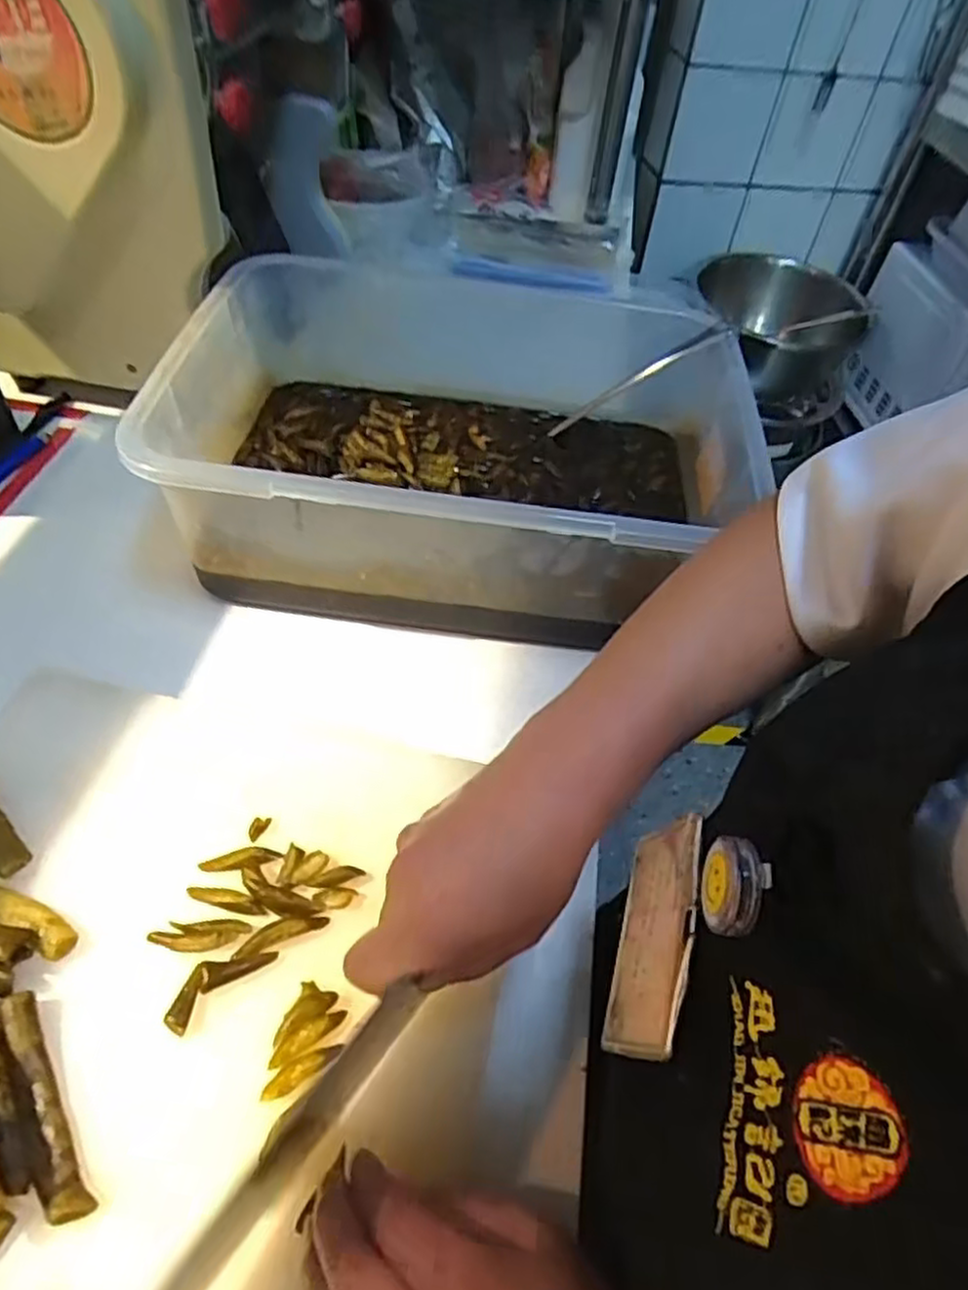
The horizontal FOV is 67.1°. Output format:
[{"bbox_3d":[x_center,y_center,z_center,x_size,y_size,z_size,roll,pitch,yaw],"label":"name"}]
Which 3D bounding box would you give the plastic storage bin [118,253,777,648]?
[{"bbox_3d":[-0.011,-0.153,0.565,0.401,0.134,0.303,7,51,-1],"label":"plastic storage bin"}]

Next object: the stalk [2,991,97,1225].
[{"bbox_3d":[-0.191,0.198,0.316,0.015,0.015,0.096,-24,58,-23],"label":"stalk"}]

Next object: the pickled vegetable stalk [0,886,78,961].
[{"bbox_3d":[-0.241,0.133,0.367,0.082,0.017,0.018,22,52,10],"label":"pickled vegetable stalk"}]

